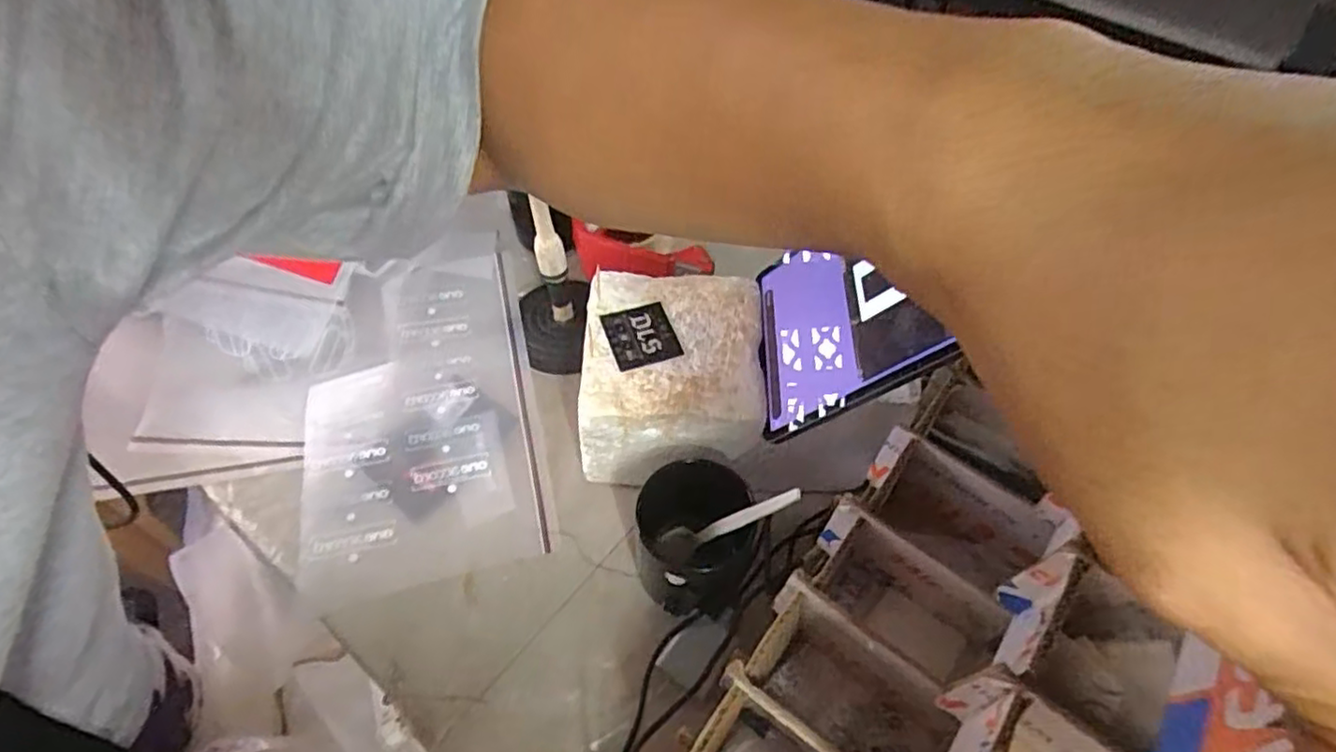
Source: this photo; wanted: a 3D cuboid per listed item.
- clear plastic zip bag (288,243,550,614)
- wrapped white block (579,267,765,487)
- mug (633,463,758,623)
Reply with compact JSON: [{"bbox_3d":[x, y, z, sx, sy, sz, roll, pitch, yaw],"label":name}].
[{"bbox_3d":[-0.217,0.031,0.580,0.186,0.034,0.292,-11,56,-9],"label":"clear plastic zip bag"},{"bbox_3d":[0.000,0.007,0.552,0.136,0.119,0.142,3,55,1],"label":"wrapped white block"},{"bbox_3d":[0.018,0.119,0.485,0.074,0.100,0.086,-4,55,-4],"label":"mug"}]

